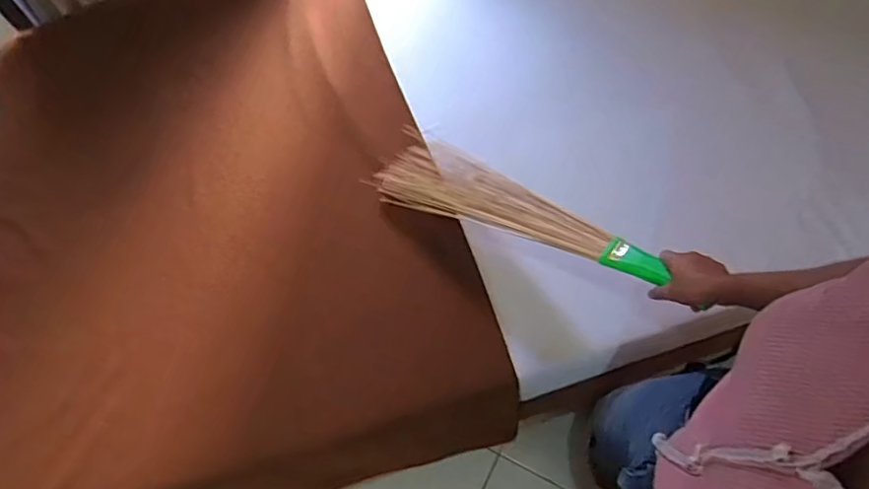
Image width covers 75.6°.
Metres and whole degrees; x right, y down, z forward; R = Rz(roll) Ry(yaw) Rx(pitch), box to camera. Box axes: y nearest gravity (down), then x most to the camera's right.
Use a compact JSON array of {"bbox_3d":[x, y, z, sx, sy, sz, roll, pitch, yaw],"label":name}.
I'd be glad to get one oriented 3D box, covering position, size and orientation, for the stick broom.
[{"bbox_3d":[0.113,-0.064,0.916,0.536,0.045,0.144,27,65,38],"label":"stick broom"}]

